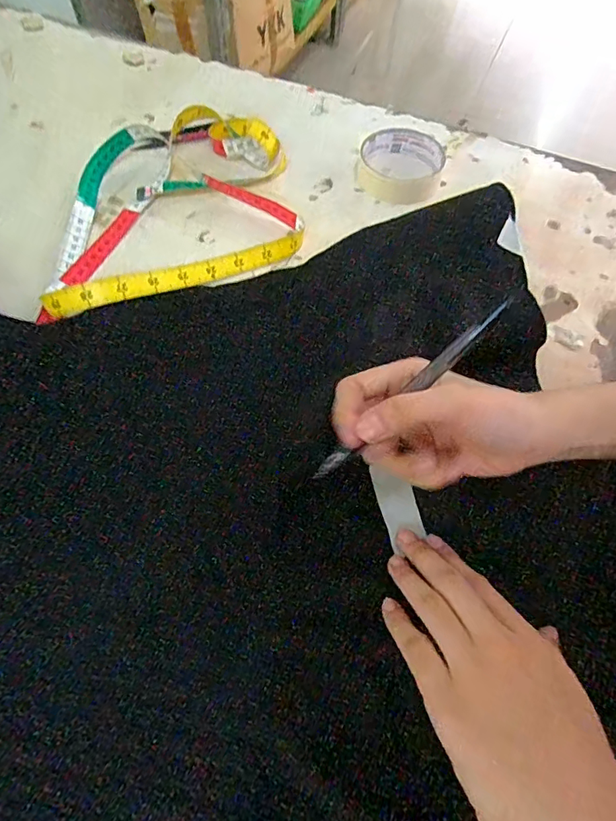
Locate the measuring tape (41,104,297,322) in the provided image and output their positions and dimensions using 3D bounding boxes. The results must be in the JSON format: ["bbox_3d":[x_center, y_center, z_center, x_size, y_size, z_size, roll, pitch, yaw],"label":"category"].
[{"bbox_3d":[-0.131,-0.191,0.428,0.245,0.035,0.206,-25,64,-15],"label":"measuring tape"}]

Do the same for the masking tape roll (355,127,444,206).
[{"bbox_3d":[0.090,-0.241,0.469,0.081,0.023,0.084,1,60,-2],"label":"masking tape roll"}]

